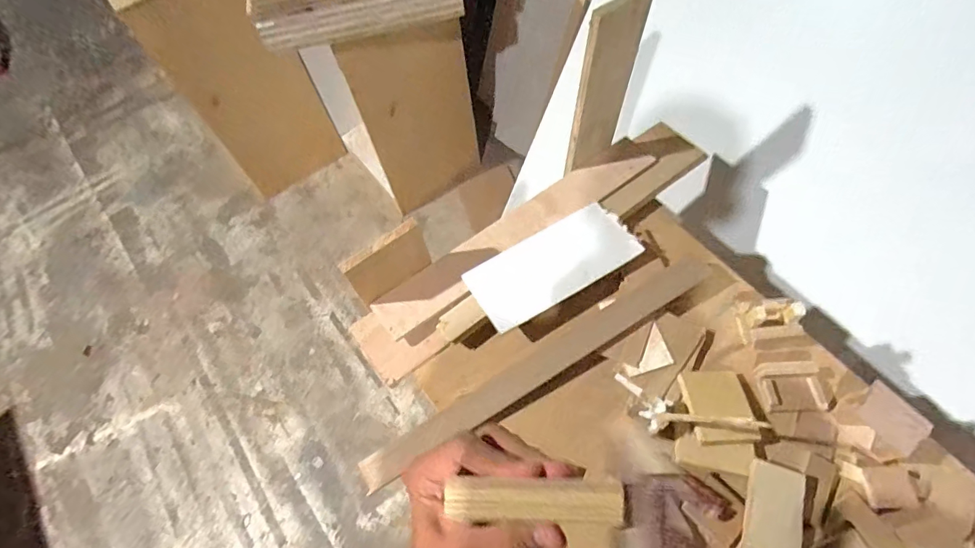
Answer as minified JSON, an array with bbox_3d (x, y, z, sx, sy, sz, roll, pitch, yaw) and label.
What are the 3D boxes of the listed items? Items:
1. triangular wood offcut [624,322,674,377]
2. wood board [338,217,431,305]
[{"bbox_3d":[0.241,0.120,0.739,0.075,0.006,0.060,-18,65,-6],"label":"triangular wood offcut"},{"bbox_3d":[-0.153,-0.017,0.742,0.128,0.119,0.022,-39,65,-15],"label":"wood board"}]

